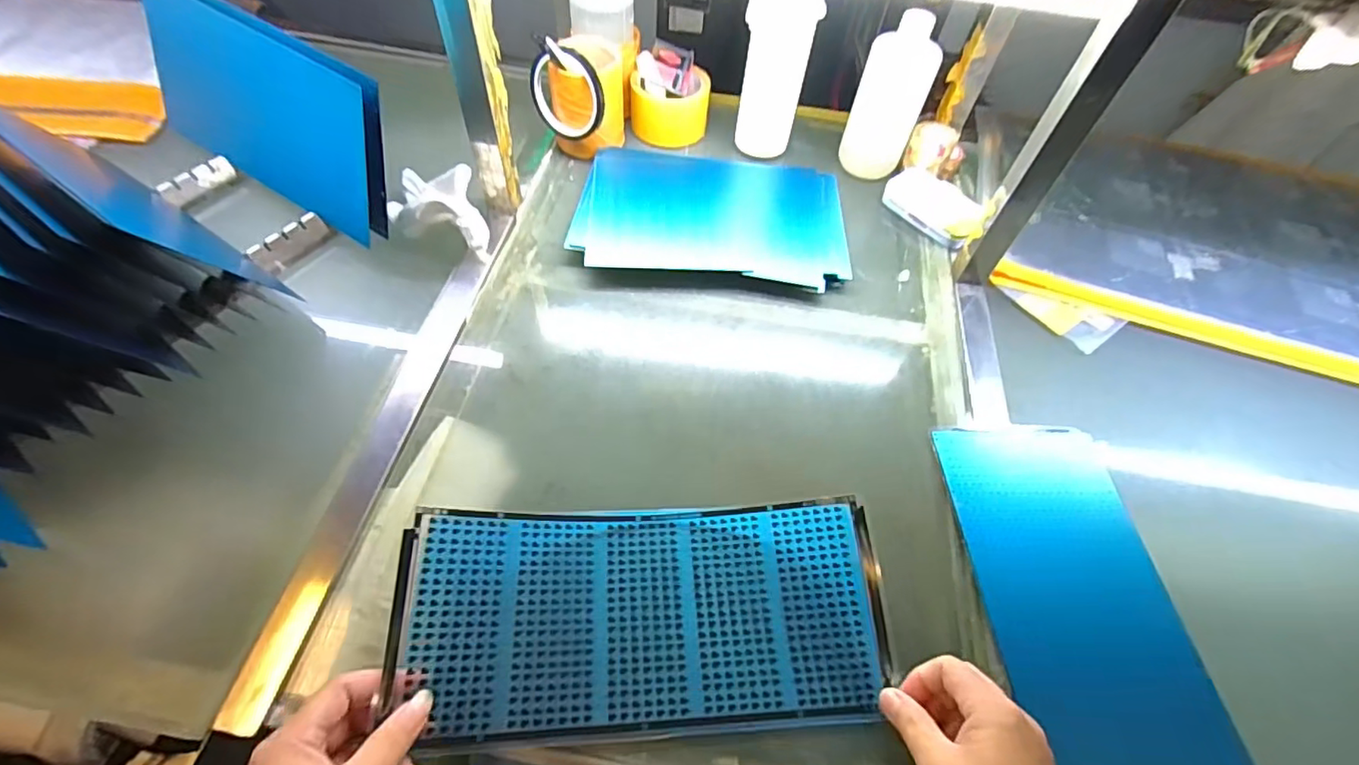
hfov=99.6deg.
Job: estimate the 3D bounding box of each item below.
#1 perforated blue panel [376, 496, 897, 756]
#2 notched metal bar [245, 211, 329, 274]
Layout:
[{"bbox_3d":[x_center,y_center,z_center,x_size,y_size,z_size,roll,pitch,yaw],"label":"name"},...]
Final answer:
[{"bbox_3d":[-0.020,0.154,0.387,0.313,0.038,0.142,1,58,-7],"label":"perforated blue panel"},{"bbox_3d":[-0.373,-0.133,0.551,0.026,0.021,0.072,31,59,16],"label":"notched metal bar"}]

